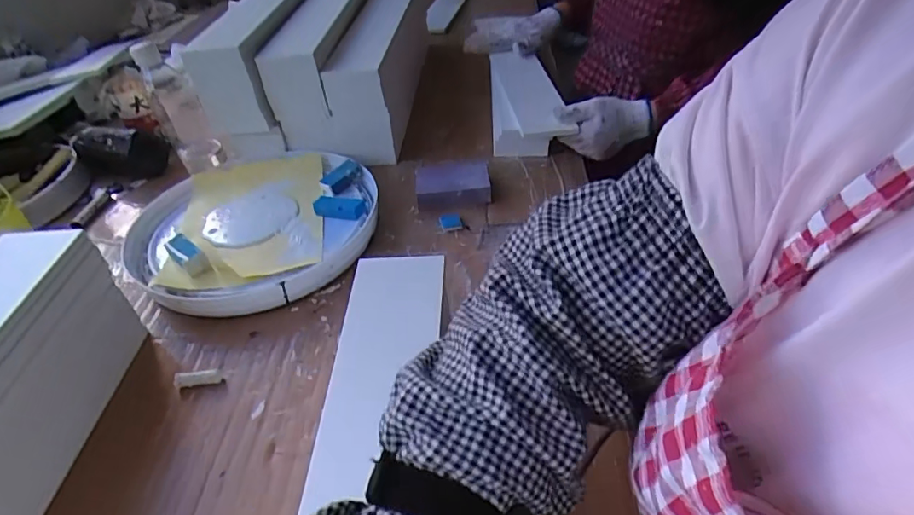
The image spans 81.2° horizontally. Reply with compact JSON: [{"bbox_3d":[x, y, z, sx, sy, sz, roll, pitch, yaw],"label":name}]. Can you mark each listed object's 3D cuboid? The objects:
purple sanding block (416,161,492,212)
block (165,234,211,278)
[{"bbox_3d":[-0.005,-0.098,0.727,0.100,0.030,0.074,-7,41,-1],"label":"purple sanding block"},{"bbox_3d":[-0.317,-0.003,0.625,0.026,0.023,0.069,-34,48,-28],"label":"block"}]

